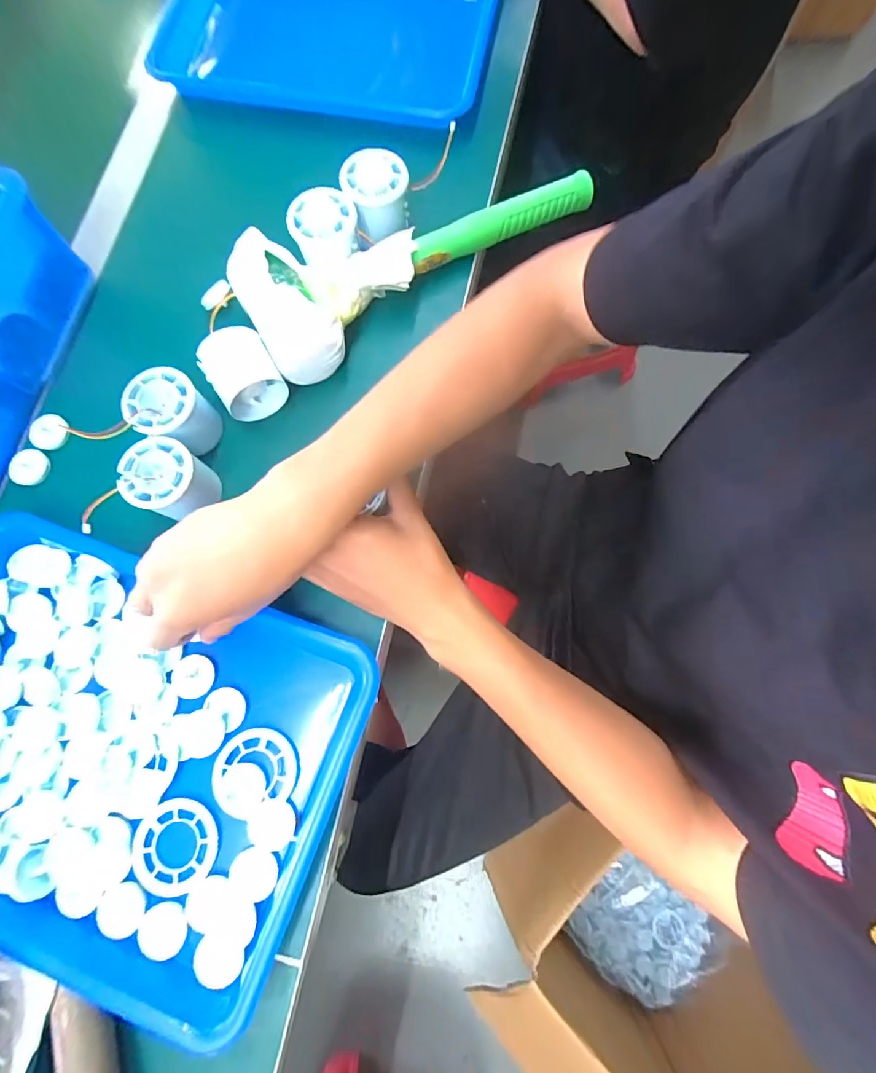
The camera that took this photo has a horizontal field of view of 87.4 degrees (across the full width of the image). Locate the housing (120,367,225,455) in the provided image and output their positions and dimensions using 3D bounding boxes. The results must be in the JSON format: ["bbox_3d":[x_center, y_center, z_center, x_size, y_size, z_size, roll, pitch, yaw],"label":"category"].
[{"bbox_3d":[-0.212,-0.098,0.369,0.057,0.045,0.052,0,77,2],"label":"housing"}]

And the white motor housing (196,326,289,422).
[{"bbox_3d":[-0.160,-0.134,0.379,0.052,0.051,0.049,-30,78,-5],"label":"white motor housing"}]

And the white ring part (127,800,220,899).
[{"bbox_3d":[-0.181,0.213,0.315,0.056,0.004,0.058,0,77,2],"label":"white ring part"}]

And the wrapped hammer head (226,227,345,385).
[{"bbox_3d":[-0.124,-0.186,0.383,0.063,0.057,0.116,-31,78,-5],"label":"wrapped hammer head"}]

